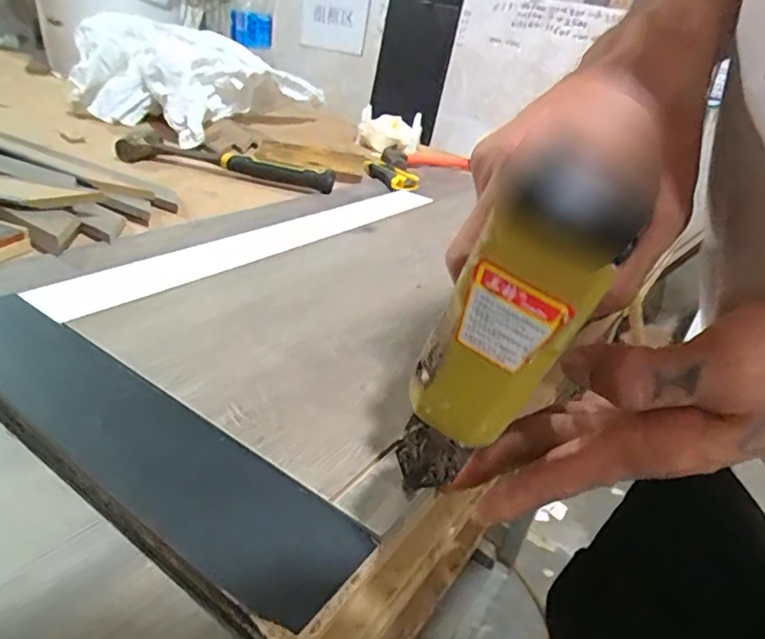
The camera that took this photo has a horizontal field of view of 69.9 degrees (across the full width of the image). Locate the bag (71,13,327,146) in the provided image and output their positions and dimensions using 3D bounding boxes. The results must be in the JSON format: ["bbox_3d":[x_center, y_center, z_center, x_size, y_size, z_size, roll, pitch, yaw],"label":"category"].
[{"bbox_3d":[-0.330,-0.420,0.944,0.306,0.134,0.357,19,30,16],"label":"bag"}]

